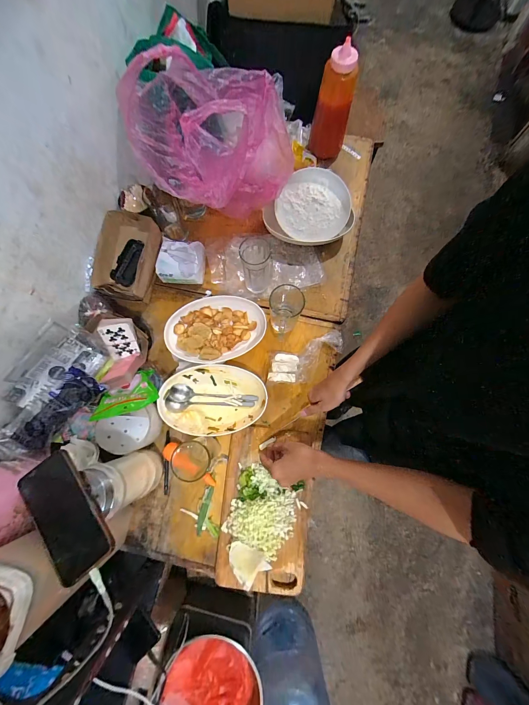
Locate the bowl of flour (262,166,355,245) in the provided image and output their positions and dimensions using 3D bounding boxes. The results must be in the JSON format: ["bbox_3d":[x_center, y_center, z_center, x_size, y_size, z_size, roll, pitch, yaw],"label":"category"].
[{"bbox_3d":[0.123,-0.376,0.695,0.223,0.075,0.200,14,78,3],"label":"bowl of flour"}]

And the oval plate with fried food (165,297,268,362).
[{"bbox_3d":[-0.116,-0.055,0.643,0.238,0.037,0.153,-20,78,-4],"label":"oval plate with fried food"}]

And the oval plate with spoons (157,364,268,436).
[{"bbox_3d":[-0.117,0.108,0.611,0.233,0.038,0.151,-3,78,0],"label":"oval plate with spoons"}]

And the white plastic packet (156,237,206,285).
[{"bbox_3d":[-0.208,-0.230,0.672,0.112,0.074,0.100,0,78,0],"label":"white plastic packet"}]

